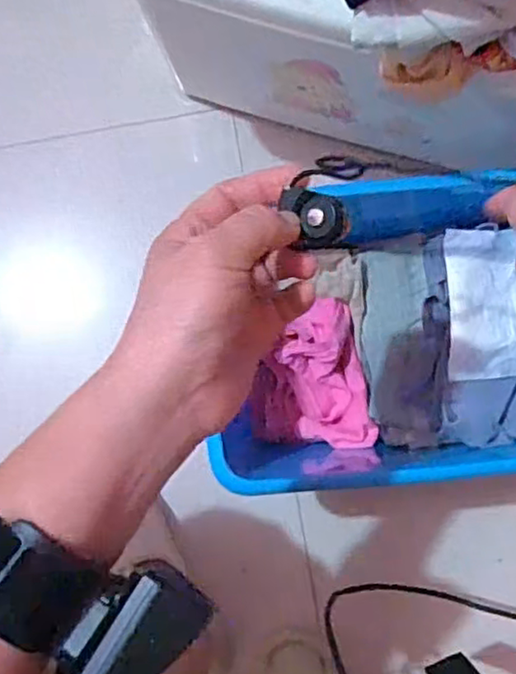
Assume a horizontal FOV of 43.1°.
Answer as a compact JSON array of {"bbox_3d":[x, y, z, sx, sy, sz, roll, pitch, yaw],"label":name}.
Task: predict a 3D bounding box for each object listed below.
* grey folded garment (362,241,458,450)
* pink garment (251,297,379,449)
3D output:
[{"bbox_3d":[0.129,0.008,0.567,0.061,0.071,0.170,-4,83,2],"label":"grey folded garment"},{"bbox_3d":[0.046,0.039,0.601,0.111,0.061,0.128,-13,83,0],"label":"pink garment"}]

